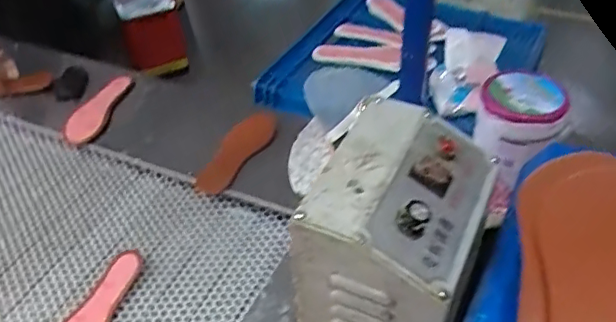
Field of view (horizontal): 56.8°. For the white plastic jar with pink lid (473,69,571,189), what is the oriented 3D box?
[{"bbox_3d":[0.316,-0.057,0.855,0.107,0.109,0.117,-1,43,1],"label":"white plastic jar with pink lid"}]

